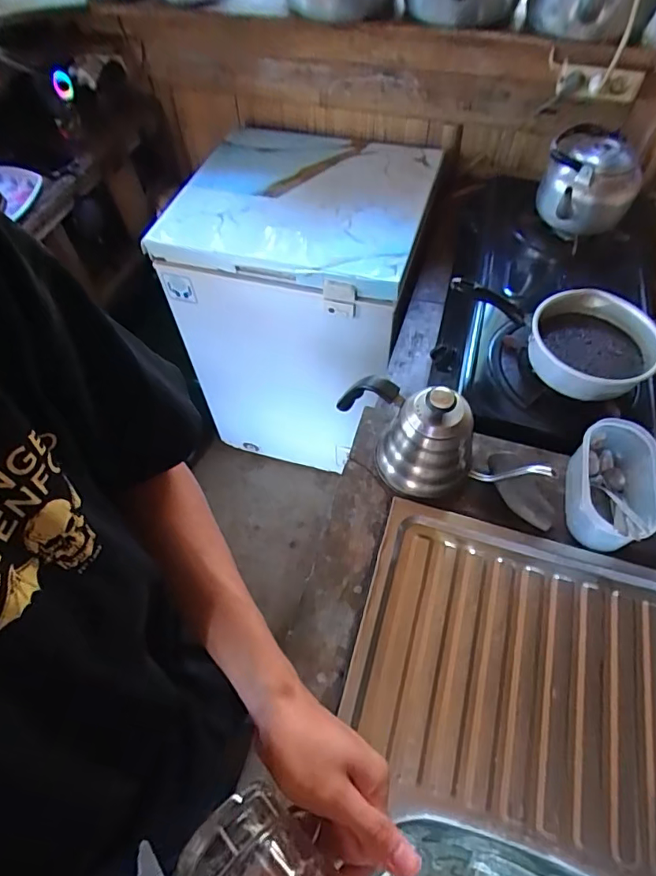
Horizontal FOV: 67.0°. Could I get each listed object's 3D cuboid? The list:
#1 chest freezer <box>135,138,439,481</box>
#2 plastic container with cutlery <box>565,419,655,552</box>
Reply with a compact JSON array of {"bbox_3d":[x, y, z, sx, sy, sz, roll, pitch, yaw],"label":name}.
[{"bbox_3d":[-0.054,-0.394,1.509,0.583,0.782,0.605,13,58,10],"label":"chest freezer"},{"bbox_3d":[0.387,0.068,0.673,0.108,0.078,0.167,21,60,14],"label":"plastic container with cutlery"}]

